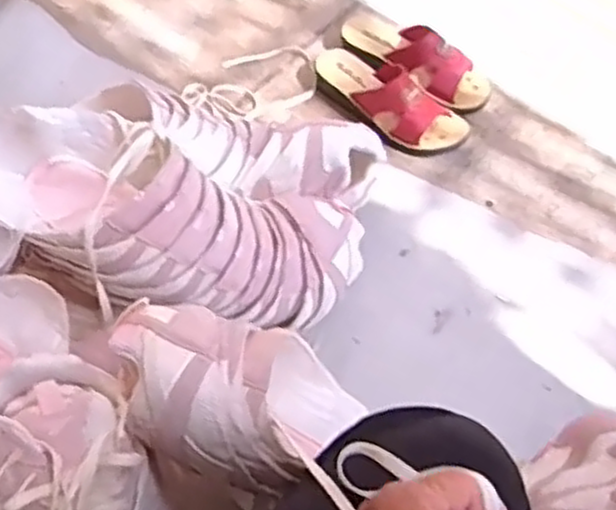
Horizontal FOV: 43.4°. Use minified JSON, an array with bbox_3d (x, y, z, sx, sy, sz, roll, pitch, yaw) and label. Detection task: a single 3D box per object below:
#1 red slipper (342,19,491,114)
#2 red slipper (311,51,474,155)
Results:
[{"bbox_3d":[0.150,-0.277,1.087,0.229,0.070,0.083,27,63,13],"label":"red slipper"},{"bbox_3d":[0.105,-0.215,1.039,0.229,0.076,0.087,38,66,18],"label":"red slipper"}]

